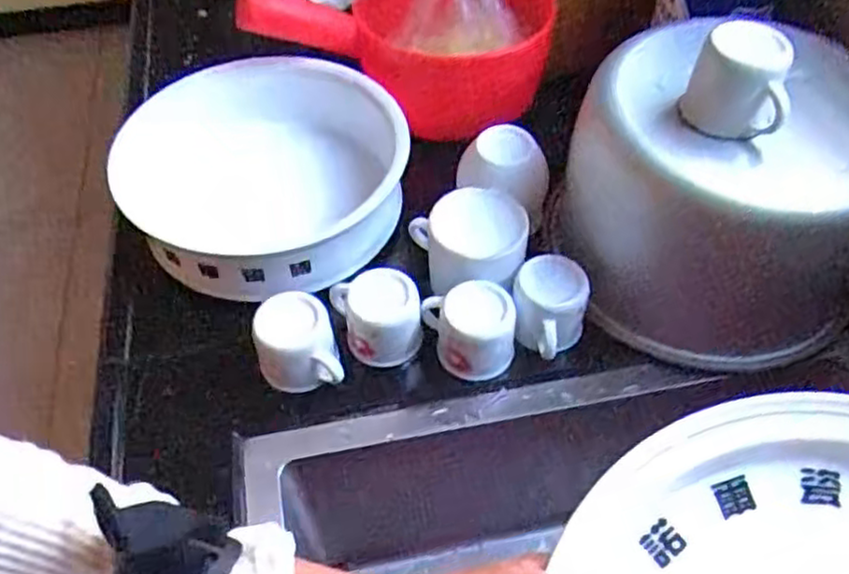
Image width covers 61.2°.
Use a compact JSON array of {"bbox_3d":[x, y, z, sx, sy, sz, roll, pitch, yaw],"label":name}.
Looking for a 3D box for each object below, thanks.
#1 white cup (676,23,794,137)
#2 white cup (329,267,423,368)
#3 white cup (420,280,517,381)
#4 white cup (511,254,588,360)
[{"bbox_3d":[0.191,-0.125,0.434,0.055,0.053,0.050,1,54,-1],"label":"white cup"},{"bbox_3d":[-0.032,0.019,0.503,0.051,0.050,0.055,1,54,-1],"label":"white cup"},{"bbox_3d":[0.033,0.028,0.497,0.046,0.058,0.060,-25,59,-18],"label":"white cup"},{"bbox_3d":[0.086,0.011,0.499,0.049,0.051,0.052,1,54,-1],"label":"white cup"}]

